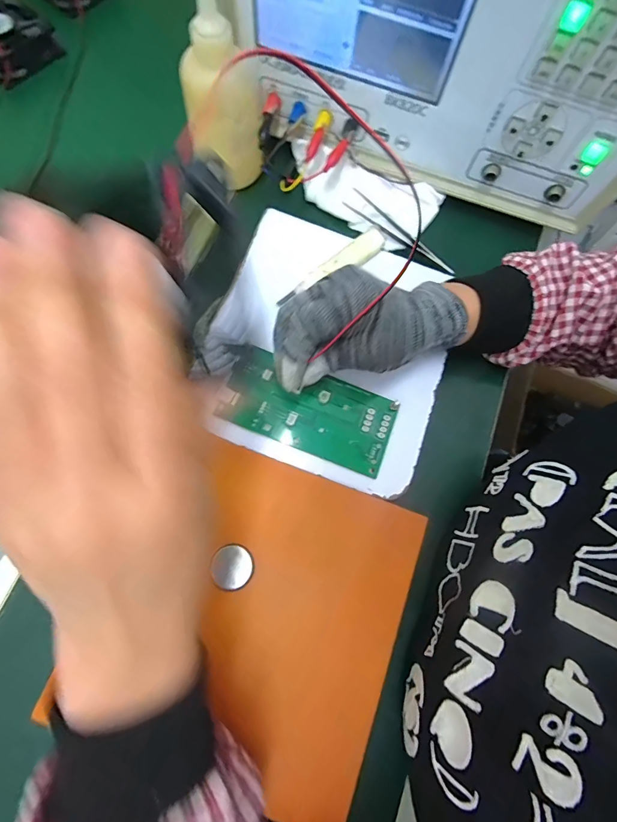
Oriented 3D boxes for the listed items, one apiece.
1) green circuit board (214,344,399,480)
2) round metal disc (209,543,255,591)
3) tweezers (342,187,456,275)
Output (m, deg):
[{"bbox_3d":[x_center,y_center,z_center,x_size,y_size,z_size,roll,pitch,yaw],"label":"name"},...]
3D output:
[{"bbox_3d":[0.001,-0.001,0.304,0.132,0.009,0.065,20,74,-1],"label":"green circuit board"},{"bbox_3d":[-0.052,0.107,0.264,0.030,0.004,0.028,6,76,-23],"label":"round metal disc"},{"bbox_3d":[0.086,-0.167,0.360,0.122,0.012,0.017,37,76,9],"label":"tweezers"}]

